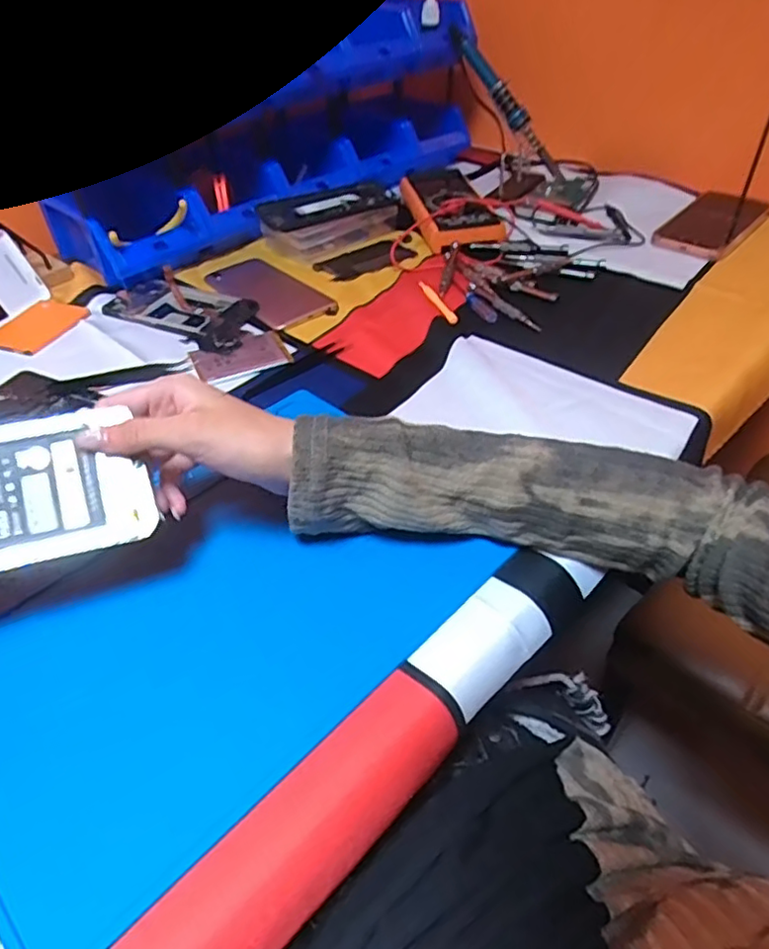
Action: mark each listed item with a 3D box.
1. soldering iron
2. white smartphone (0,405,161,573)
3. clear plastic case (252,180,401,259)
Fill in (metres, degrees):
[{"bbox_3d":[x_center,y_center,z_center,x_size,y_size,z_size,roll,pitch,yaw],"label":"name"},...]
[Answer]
[{"bbox_3d":[0.151,-0.460,0.760,0.208,0.030,0.025,51,56,-5],"label":"soldering iron"},{"bbox_3d":[-0.189,0.011,0.308,0.133,0.007,0.073,-13,81,-19],"label":"white smartphone"},{"bbox_3d":[-0.064,-0.302,0.723,0.167,0.041,0.097,-27,48,-24],"label":"clear plastic case"}]

